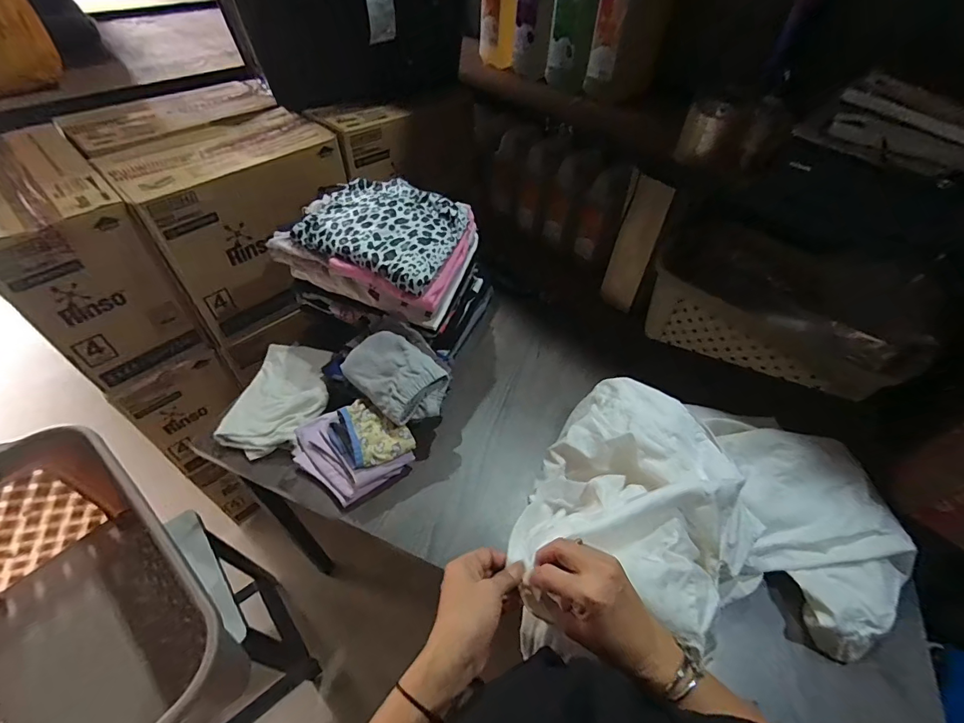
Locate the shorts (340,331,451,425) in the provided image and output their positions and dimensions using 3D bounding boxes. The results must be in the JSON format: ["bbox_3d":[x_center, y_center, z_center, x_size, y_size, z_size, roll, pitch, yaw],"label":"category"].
[{"bbox_3d":[-0.138,0.020,0.694,0.168,0.062,0.104,36,56,25],"label":"shorts"}]

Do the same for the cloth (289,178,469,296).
[{"bbox_3d":[-0.167,-0.233,0.737,0.242,0.059,0.201,20,51,14],"label":"cloth"}]

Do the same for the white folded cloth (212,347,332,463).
[{"bbox_3d":[-0.357,0.066,0.765,0.163,0.042,0.216,16,50,11],"label":"white folded cloth"}]

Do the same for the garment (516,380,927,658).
[{"bbox_3d":[0.314,0.175,0.590,0.536,0.168,0.353,1,49,-2],"label":"garment"}]

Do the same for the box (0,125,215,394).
[{"bbox_3d":[-0.791,-0.193,0.851,0.366,0.351,0.210,36,56,25],"label":"box"}]

